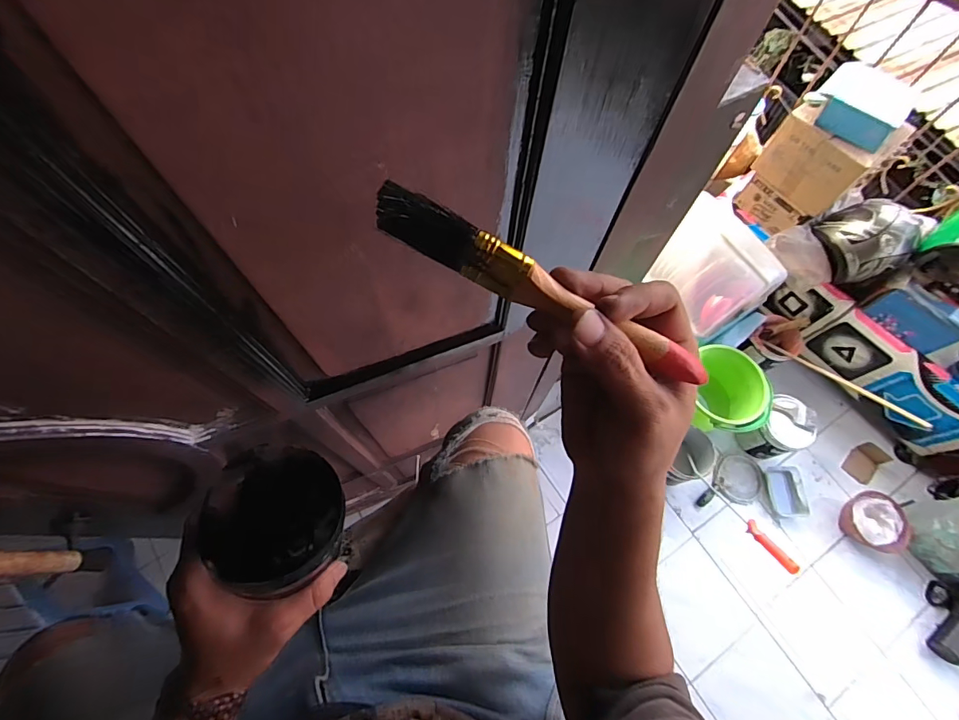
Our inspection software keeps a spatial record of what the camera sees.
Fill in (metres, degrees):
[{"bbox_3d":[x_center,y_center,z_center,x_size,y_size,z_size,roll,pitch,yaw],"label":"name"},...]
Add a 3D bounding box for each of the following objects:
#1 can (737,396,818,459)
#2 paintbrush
[{"bbox_3d":[1.018,0.236,1.584,0.191,0.194,0.176,1,68,-2],"label":"can"},{"bbox_3d":[0.030,-0.030,0.209,0.166,0.026,0.012,27,69,-7],"label":"paintbrush"}]

